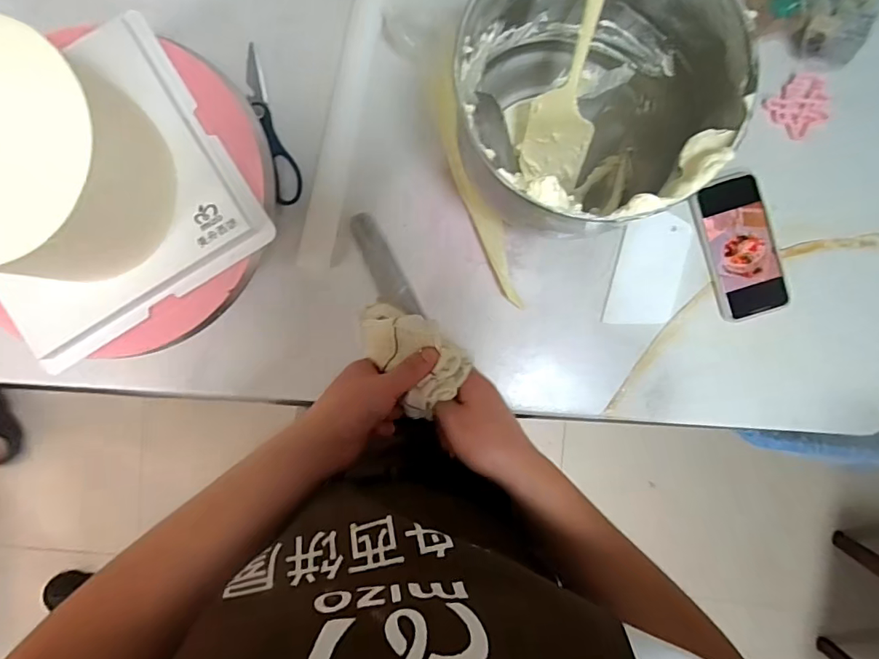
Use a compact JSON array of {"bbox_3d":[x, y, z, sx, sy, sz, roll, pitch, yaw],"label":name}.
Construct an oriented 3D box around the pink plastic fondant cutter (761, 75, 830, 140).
[{"bbox_3d":[0.407,-0.254,0.557,0.066,0.018,0.058,-40,92,1],"label":"pink plastic fondant cutter"}]

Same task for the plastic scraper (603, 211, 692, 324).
[{"bbox_3d":[0.243,-0.068,0.576,0.073,0.006,0.130,12,98,9],"label":"plastic scraper"}]

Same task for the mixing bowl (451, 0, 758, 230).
[{"bbox_3d":[0.133,-0.198,0.472,0.199,0.211,0.219,-16,92,1],"label":"mixing bowl"}]

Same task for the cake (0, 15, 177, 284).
[{"bbox_3d":[-0.304,-0.120,0.368,0.156,0.112,0.154,10,92,-1],"label":"cake"}]

